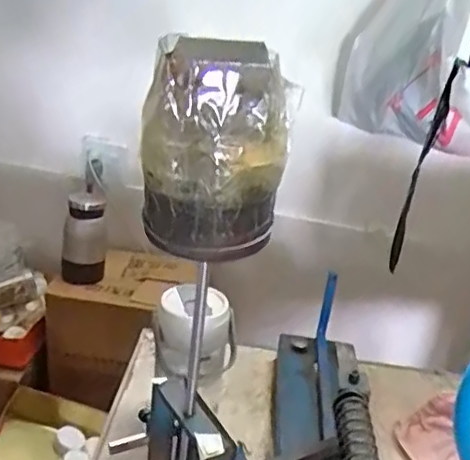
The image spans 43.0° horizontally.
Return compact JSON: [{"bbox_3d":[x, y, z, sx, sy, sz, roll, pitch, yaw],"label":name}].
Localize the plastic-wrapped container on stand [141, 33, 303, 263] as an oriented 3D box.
[{"bbox_3d":[-0.007,-0.034,0.250,0.057,0.083,0.047,8,23,0],"label":"plastic-wrapped container on stand"}]

